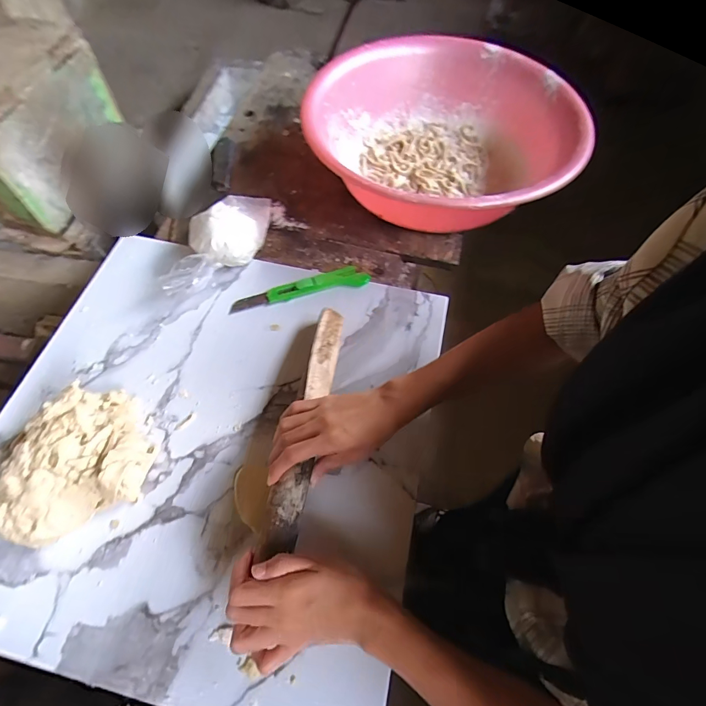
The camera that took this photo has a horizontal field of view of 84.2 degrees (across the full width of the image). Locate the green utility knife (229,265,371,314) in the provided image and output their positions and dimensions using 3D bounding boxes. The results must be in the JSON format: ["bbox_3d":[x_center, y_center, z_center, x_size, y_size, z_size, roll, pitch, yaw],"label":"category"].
[{"bbox_3d":[-0.073,-0.093,0.548,0.192,0.012,0.038,-12,61,-9],"label":"green utility knife"}]

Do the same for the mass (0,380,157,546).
[{"bbox_3d":[-0.292,0.107,0.408,0.140,0.065,0.141,0,63,-1],"label":"mass"}]

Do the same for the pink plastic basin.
[{"bbox_3d":[0.149,-0.329,0.632,0.385,0.150,0.406,1,60,-2],"label":"pink plastic basin"}]

